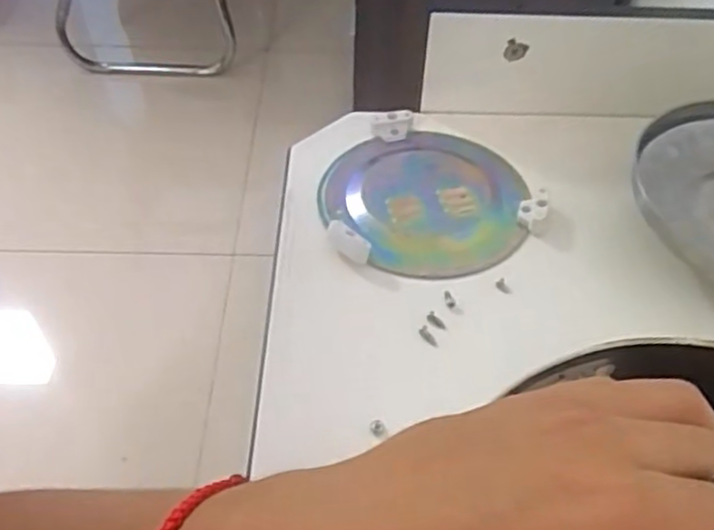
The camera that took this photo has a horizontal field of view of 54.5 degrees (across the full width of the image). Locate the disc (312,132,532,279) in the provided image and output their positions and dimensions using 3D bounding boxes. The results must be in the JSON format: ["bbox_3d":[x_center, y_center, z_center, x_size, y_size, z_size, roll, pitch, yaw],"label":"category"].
[{"bbox_3d":[0.052,-0.052,0.519,0.151,0.009,0.145,1,50,-1],"label":"disc"}]

